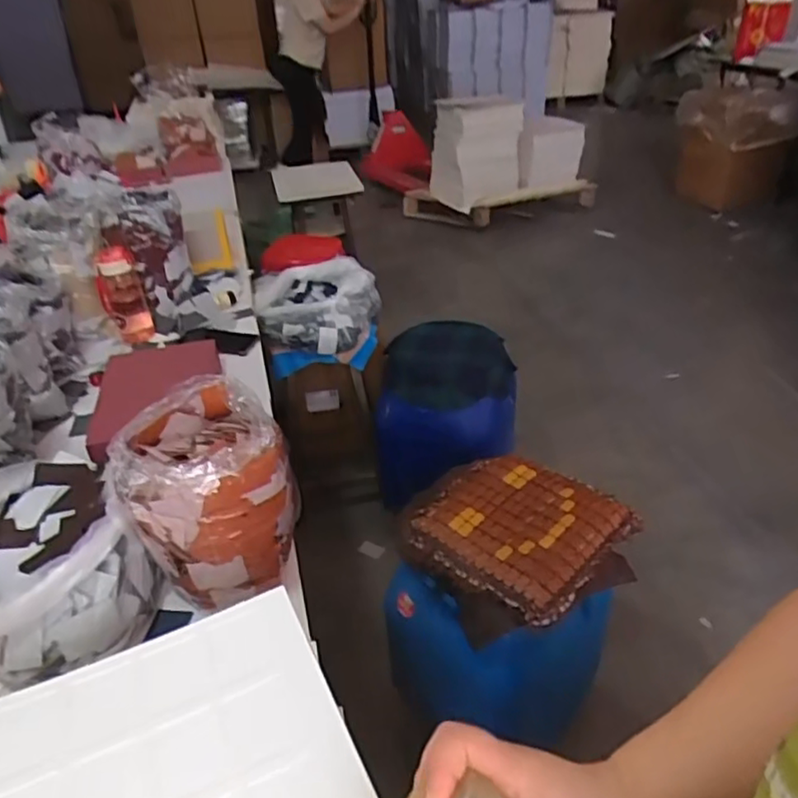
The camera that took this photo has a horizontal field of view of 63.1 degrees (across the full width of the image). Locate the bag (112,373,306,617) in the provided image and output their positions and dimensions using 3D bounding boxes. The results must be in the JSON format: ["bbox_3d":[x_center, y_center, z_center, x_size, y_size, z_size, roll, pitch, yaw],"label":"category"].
[{"bbox_3d":[-0.242,0.119,0.821,0.194,0.204,0.198,-29,41,-31],"label":"bag"}]

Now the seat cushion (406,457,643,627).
[{"bbox_3d":[0.198,0.202,1.100,0.310,0.038,0.289,25,44,35],"label":"seat cushion"}]

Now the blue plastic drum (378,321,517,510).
[{"bbox_3d":[0.122,0.084,1.748,0.306,0.507,0.292,-3,35,2],"label":"blue plastic drum"}]

